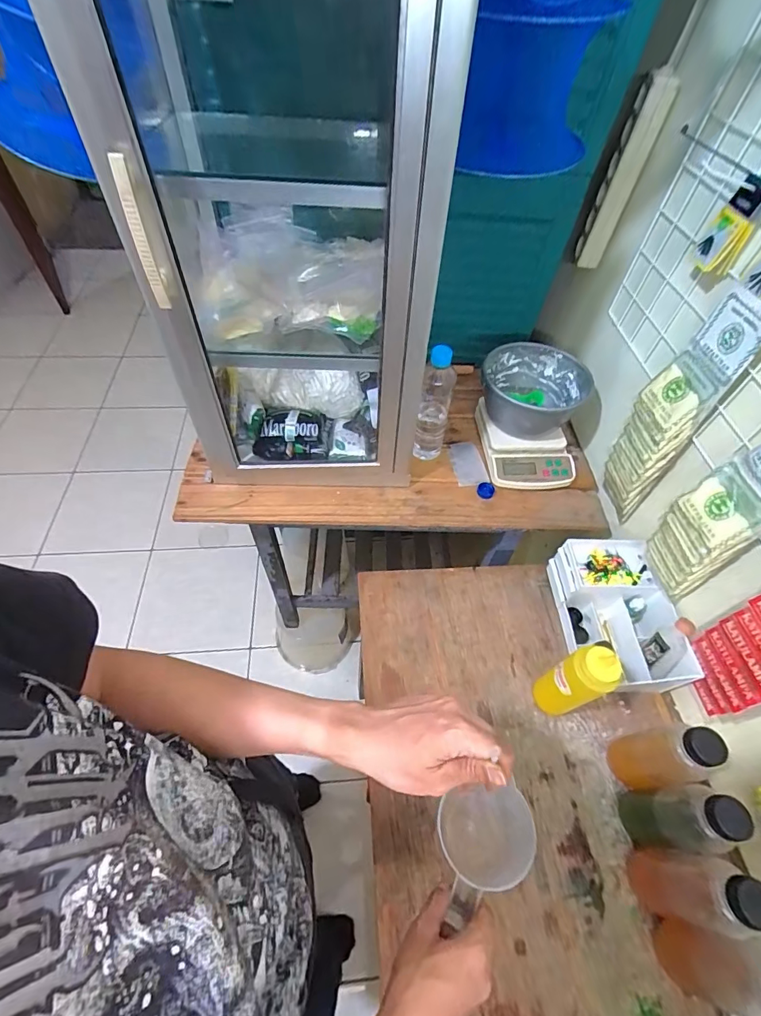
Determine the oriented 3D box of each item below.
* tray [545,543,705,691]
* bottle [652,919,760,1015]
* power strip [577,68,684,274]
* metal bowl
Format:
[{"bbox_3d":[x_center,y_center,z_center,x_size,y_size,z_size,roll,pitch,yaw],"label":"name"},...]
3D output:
[{"bbox_3d":[0.392,0.177,0.722,0.153,0.102,0.236,-2,55,-5],"label":"tray"},{"bbox_3d":[0.357,0.483,0.449,0.055,0.185,0.055,26,57,14],"label":"bottle"},{"bbox_3d":[0.389,-0.528,0.706,0.048,0.255,0.047,12,55,5],"label":"power strip"},{"bbox_3d":[0.289,-0.222,0.835,0.181,0.098,0.181,2,54,-3],"label":"metal bowl"}]

